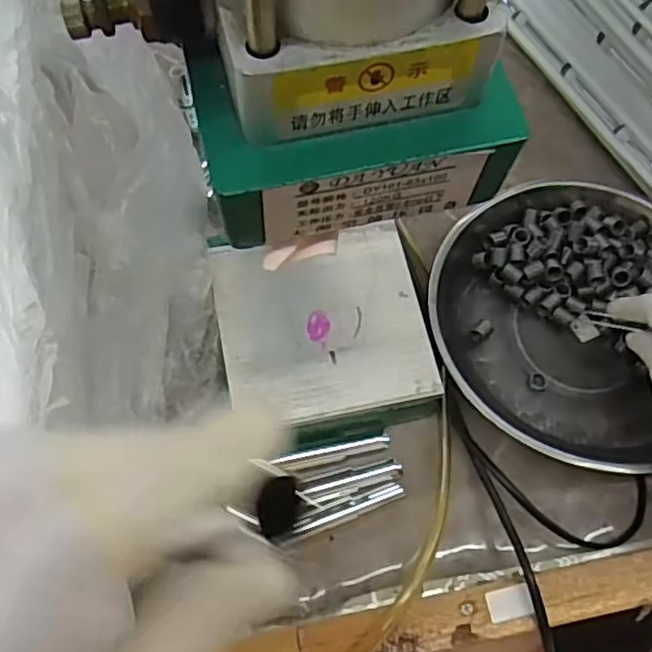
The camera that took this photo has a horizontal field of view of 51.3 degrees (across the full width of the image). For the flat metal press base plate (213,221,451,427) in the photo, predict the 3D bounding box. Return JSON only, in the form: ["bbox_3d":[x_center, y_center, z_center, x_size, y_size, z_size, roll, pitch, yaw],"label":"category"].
[{"bbox_3d":[-0.001,-0.003,0.406,0.121,0.016,0.114,-12,64,-3],"label":"flat metal press base plate"}]

